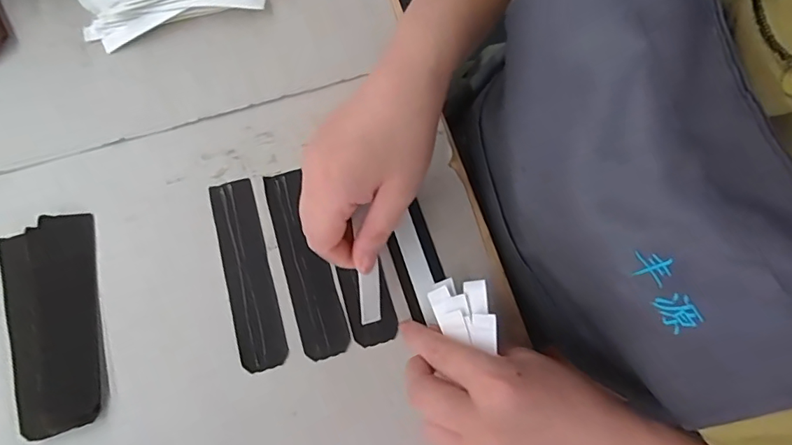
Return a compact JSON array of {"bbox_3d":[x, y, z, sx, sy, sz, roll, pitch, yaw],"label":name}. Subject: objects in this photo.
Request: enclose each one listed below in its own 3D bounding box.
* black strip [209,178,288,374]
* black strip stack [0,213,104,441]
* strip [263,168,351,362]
[{"bbox_3d":[-0.108,0.035,0.353,0.033,0.004,0.139,-17,73,-2],"label":"black strip"},{"bbox_3d":[-0.237,0.067,0.337,0.061,0.009,0.146,-16,73,-5],"label":"black strip stack"},{"bbox_3d":[-0.066,0.027,0.353,0.032,0.004,0.139,-18,74,-1],"label":"strip"}]

